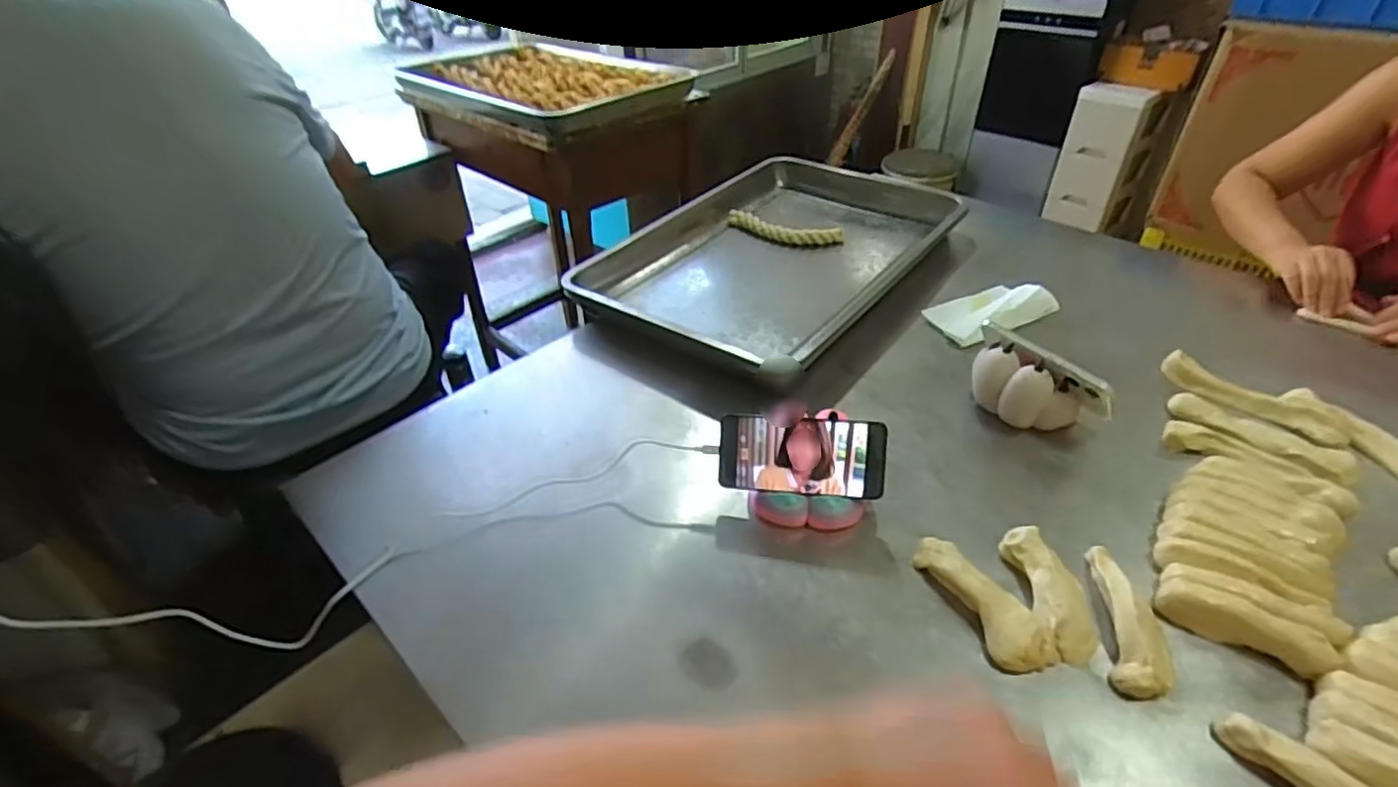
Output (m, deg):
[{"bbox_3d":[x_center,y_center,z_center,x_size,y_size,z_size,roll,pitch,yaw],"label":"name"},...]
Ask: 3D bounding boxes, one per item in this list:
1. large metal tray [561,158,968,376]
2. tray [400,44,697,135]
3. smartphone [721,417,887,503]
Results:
[{"bbox_3d":[0.136,-0.260,1.107,0.419,0.060,0.713,21,45,30],"label":"large metal tray"},{"bbox_3d":[-0.362,-0.665,1.363,0.420,0.068,0.561,-32,48,-32],"label":"tray"},{"bbox_3d":[0.104,0.063,0.652,0.164,0.075,0.015,3,5,10],"label":"smartphone"}]

